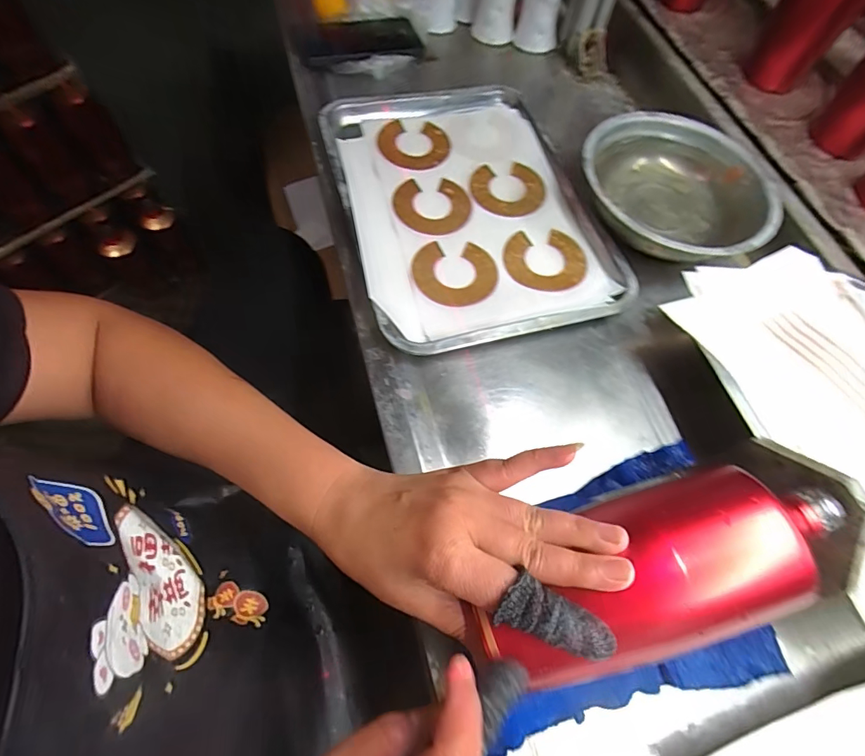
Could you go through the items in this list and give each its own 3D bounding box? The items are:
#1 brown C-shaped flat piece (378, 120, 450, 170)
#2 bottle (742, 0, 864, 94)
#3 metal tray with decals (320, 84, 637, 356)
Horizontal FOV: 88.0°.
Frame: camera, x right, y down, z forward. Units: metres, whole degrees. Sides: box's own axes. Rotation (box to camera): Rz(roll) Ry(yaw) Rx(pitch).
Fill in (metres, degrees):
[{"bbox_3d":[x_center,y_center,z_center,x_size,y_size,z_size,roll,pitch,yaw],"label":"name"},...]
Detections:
[{"bbox_3d":[-0.024,-0.280,0.534,0.072,0.011,0.088,-25,67,-4],"label":"brown C-shaped flat piece"},{"bbox_3d":[0.454,-0.442,0.511,0.070,0.188,0.063,34,68,13],"label":"bottle"},{"bbox_3d":[0.036,-0.188,0.472,0.249,0.025,0.342,-14,66,-9],"label":"metal tray with decals"}]

